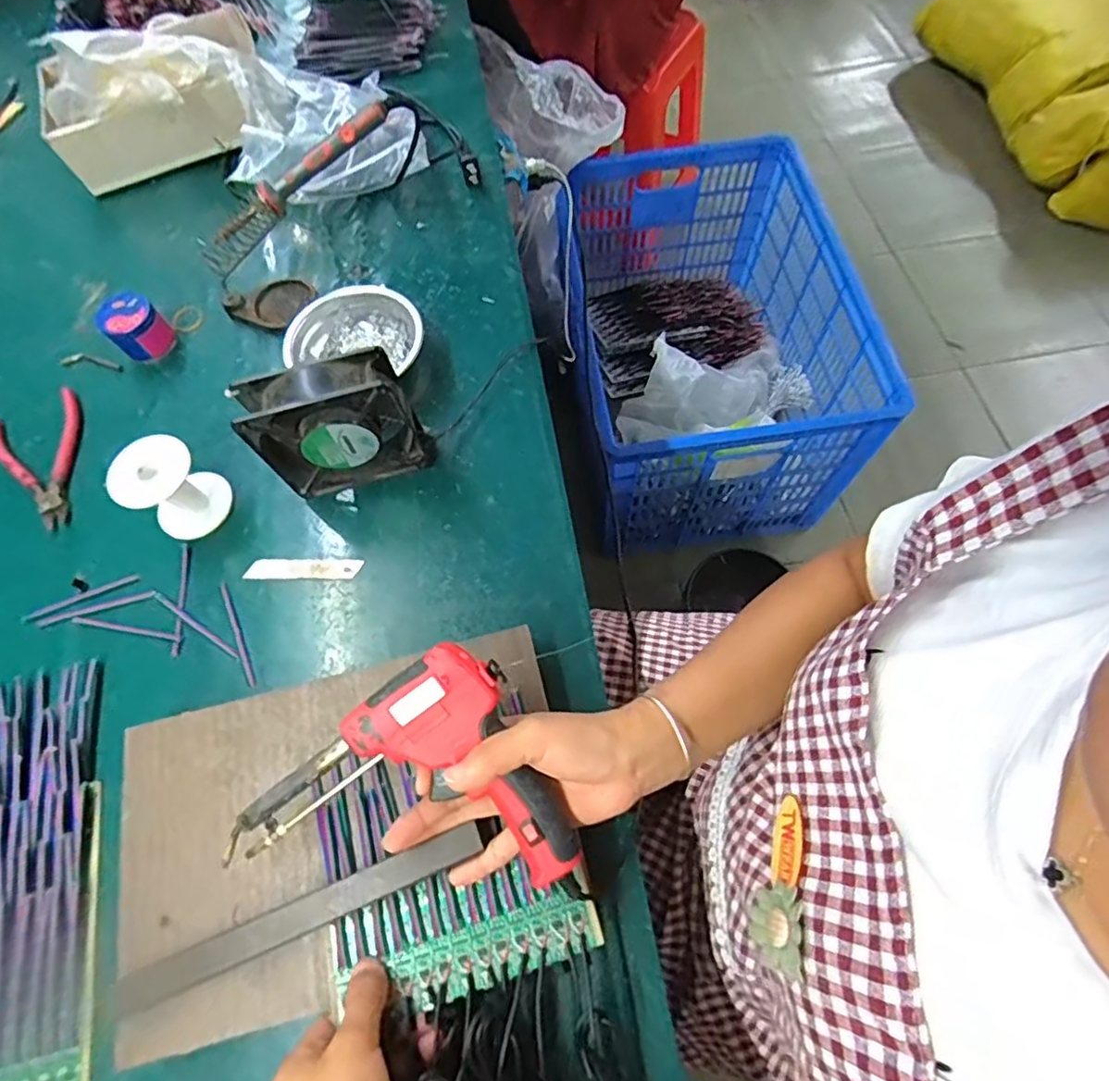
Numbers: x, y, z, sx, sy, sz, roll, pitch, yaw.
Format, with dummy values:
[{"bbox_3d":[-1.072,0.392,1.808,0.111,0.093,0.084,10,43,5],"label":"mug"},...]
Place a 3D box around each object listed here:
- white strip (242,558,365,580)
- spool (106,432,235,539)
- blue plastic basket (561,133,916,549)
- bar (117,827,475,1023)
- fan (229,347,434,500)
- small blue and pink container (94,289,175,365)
[{"bbox_3d":[-0.215,0.024,0.516,0.099,0.004,0.018,0,70,2],"label":"white strip"},{"bbox_3d":[-0.328,-0.044,0.515,0.065,0.070,0.057,-37,69,-13],"label":"spool"},{"bbox_3d":[0.268,-0.389,1.197,0.471,0.390,0.691,-5,66,0],"label":"blue plastic basket"},{"bbox_3d":[-0.158,0.233,0.371,0.239,0.007,0.020,-24,68,-3],"label":"bar"},{"bbox_3d":[-0.177,-0.093,0.503,0.127,0.121,0.049,-14,66,-4],"label":"fan"},{"bbox_3d":[-0.424,-0.216,0.611,0.054,0.047,0.052,41,74,18],"label":"small blue and pink container"}]

